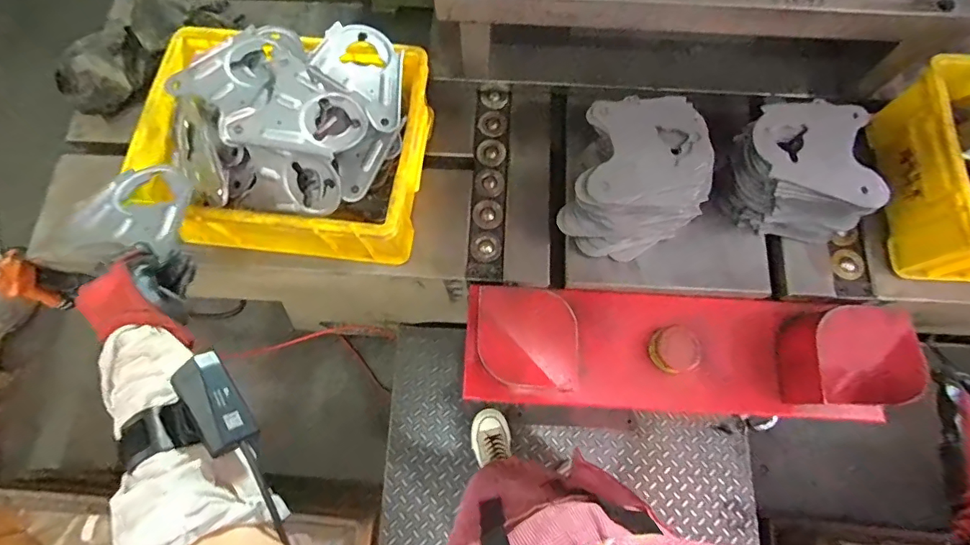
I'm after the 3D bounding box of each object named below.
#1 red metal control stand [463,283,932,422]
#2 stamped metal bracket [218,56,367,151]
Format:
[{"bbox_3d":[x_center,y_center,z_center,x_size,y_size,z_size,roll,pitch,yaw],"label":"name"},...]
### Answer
[{"bbox_3d":[0.250,0.091,0.611,0.523,0.109,0.153,1,73,2],"label":"red metal control stand"},{"bbox_3d":[-0.208,-0.171,0.544,0.131,0.025,0.119,27,75,9],"label":"stamped metal bracket"}]

